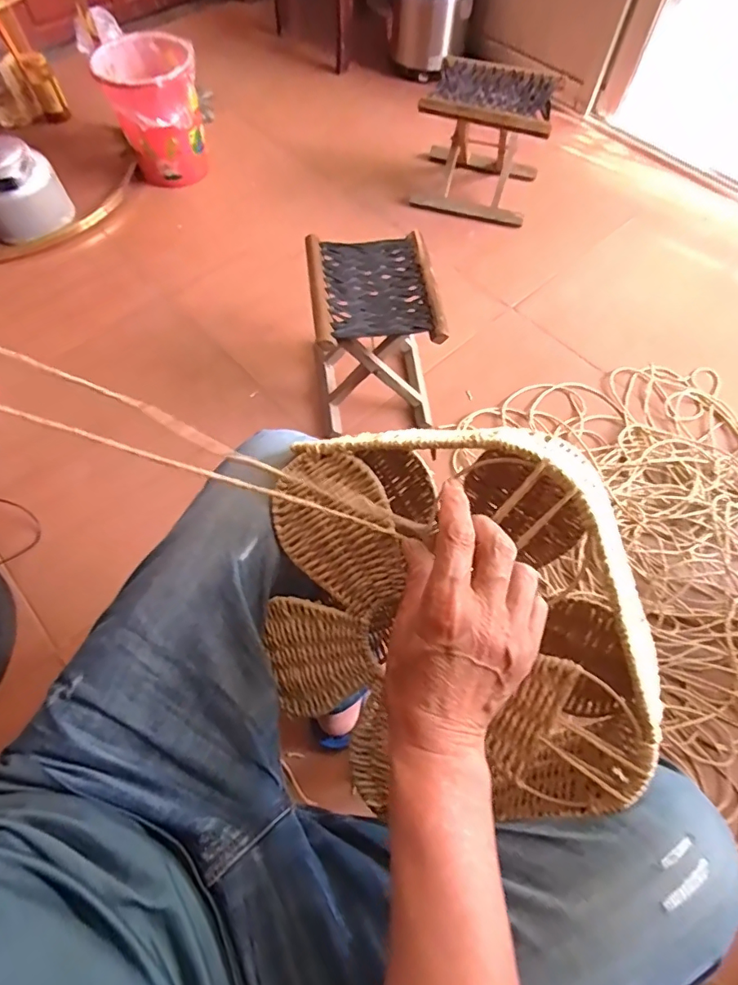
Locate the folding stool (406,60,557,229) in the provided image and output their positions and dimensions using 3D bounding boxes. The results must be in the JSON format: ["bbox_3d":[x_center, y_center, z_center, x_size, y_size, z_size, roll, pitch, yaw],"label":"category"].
[{"bbox_3d":[0.298,-0.916,1.291,0.301,0.237,0.255,16,65,7],"label":"folding stool"}]

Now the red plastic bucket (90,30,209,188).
[{"bbox_3d":[-0.561,-1.017,1.332,0.238,0.260,0.236,-10,65,-5],"label":"red plastic bucket"}]

